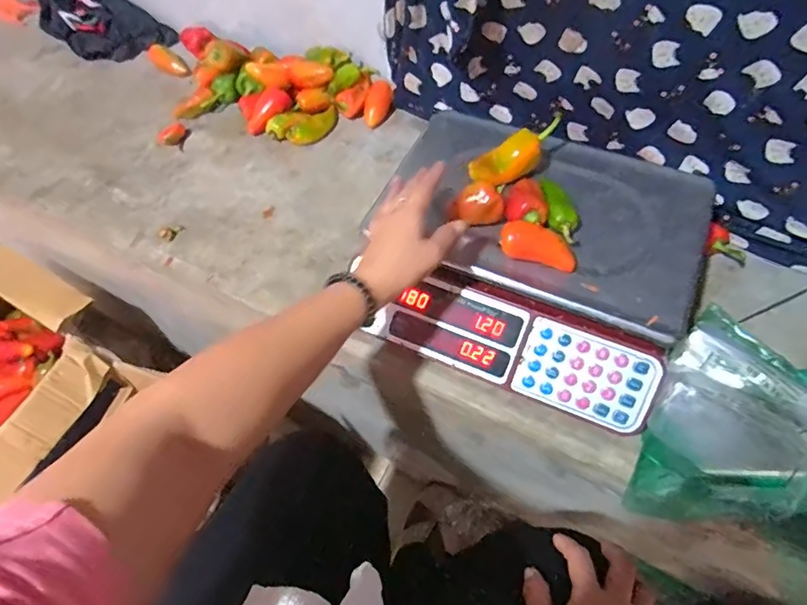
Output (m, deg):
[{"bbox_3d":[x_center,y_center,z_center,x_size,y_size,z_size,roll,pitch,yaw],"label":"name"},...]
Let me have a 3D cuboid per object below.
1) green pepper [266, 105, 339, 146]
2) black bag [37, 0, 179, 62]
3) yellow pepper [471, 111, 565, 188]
[{"bbox_3d":[-0.156,-0.279,0.812,0.112,0.031,0.049,-19,59,-7],"label":"green pepper"},{"bbox_3d":[-0.597,-0.533,0.966,0.310,0.076,0.136,24,64,18],"label":"black bag"},{"bbox_3d":[0.129,-0.168,0.579,0.114,0.034,0.039,-31,58,9],"label":"yellow pepper"}]

